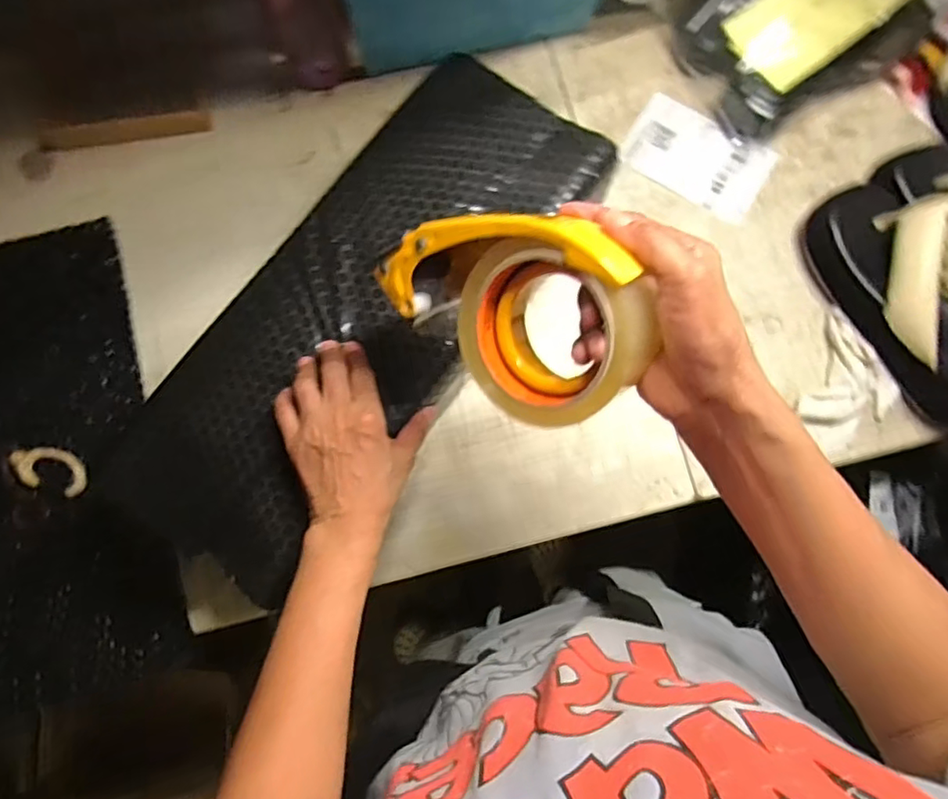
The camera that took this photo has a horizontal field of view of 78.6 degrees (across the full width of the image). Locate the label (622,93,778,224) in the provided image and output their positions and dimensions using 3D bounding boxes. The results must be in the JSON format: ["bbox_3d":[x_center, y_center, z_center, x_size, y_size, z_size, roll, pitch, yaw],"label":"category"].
[{"bbox_3d":[0.245,-0.265,0.632,0.148,0.009,0.086,31,89,5],"label":"label"}]

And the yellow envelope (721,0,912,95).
[{"bbox_3d":[0.358,-0.400,0.595,0.193,0.027,0.096,-32,80,-5],"label":"yellow envelope"}]

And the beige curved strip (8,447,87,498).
[{"bbox_3d":[-0.421,0.068,0.573,0.074,0.010,0.041,17,79,5],"label":"beige curved strip"}]

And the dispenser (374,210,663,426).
[{"bbox_3d":[0.034,-0.060,0.327,0.145,0.063,0.105,47,124,11],"label":"dispenser"}]

